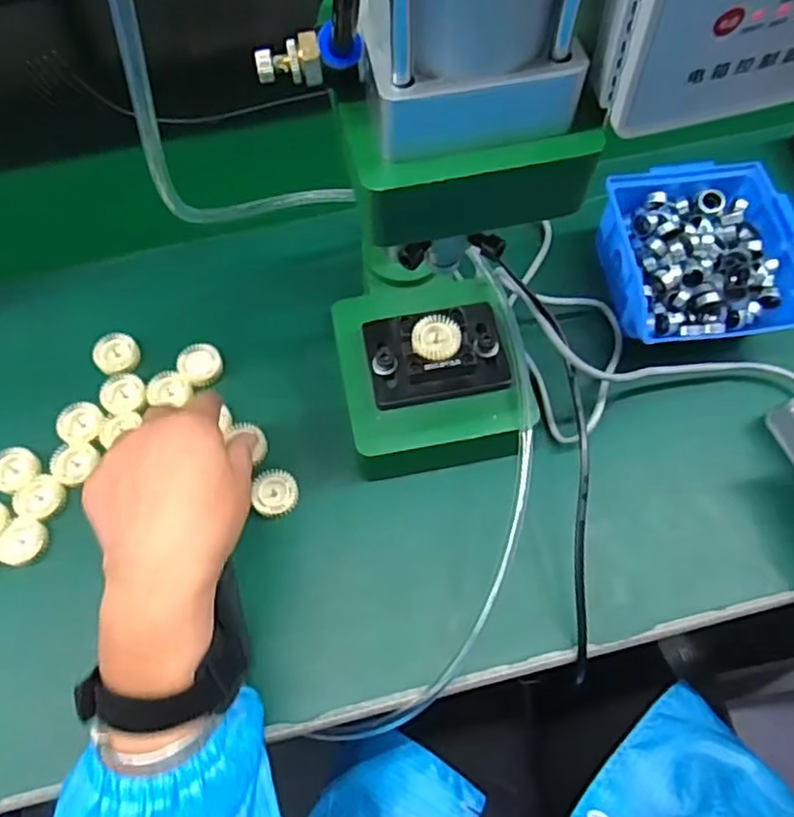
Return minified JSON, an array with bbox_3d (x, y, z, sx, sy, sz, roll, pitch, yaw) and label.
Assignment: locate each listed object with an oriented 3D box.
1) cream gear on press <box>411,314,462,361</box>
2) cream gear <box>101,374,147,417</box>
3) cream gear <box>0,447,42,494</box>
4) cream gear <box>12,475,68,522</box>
[{"bbox_3d":[0.026,-0.048,0.440,0.031,0.009,0.031,-15,67,-7],"label":"cream gear on press"},{"bbox_3d":[-0.202,-0.012,0.493,0.031,0.005,0.030,-1,64,1],"label":"cream gear"},{"bbox_3d":[-0.268,0.042,0.464,0.032,0.005,0.032,-1,64,1],"label":"cream gear"},{"bbox_3d":[-0.244,0.062,0.457,0.032,0.007,0.029,-31,67,-13],"label":"cream gear"}]

